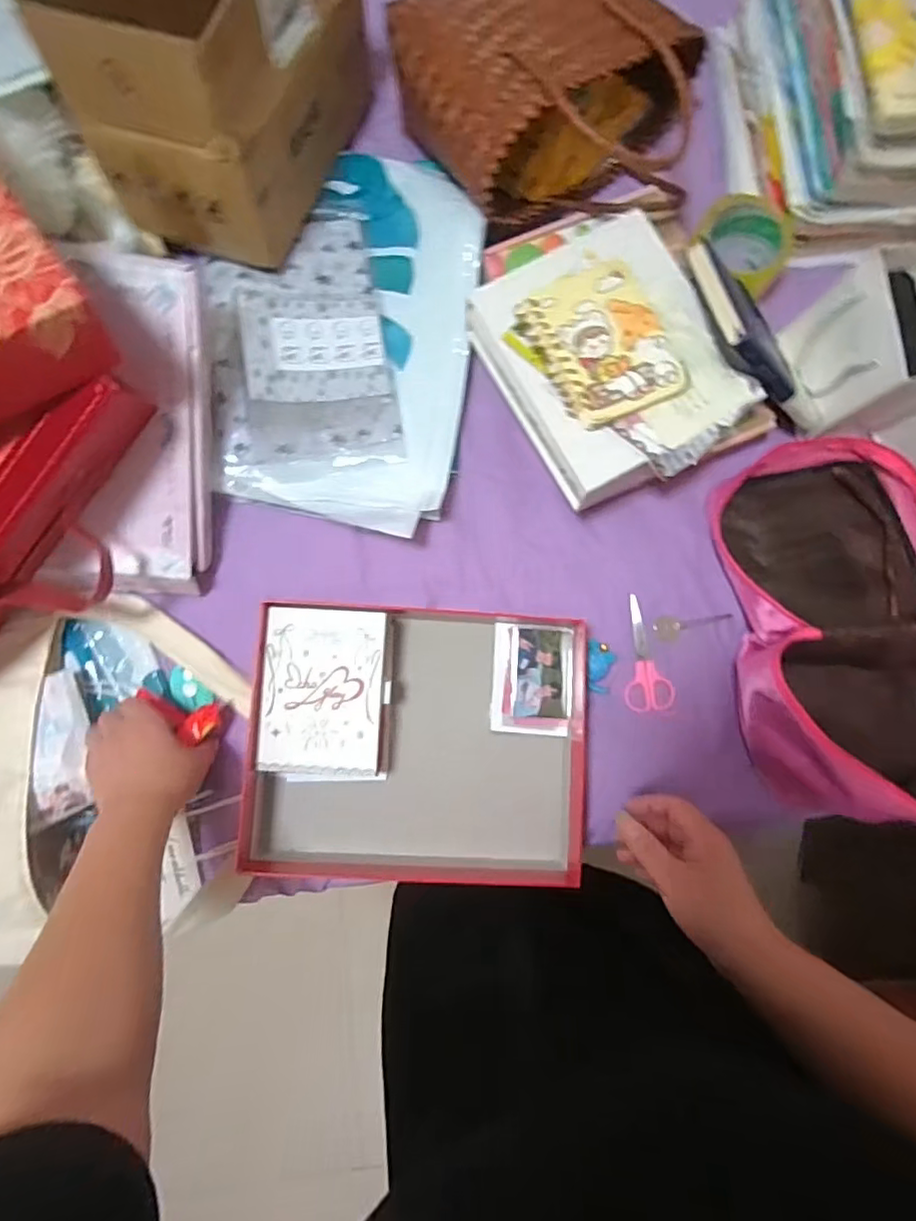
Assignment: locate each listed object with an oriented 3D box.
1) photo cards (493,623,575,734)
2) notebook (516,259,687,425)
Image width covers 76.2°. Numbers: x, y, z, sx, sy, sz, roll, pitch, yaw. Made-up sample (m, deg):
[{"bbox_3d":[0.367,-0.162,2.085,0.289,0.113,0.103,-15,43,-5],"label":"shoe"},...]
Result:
[{"bbox_3d":[0.073,0.068,0.578,0.076,0.026,0.106,3,84,-1],"label":"photo cards"},{"bbox_3d":[0.131,-0.239,0.519,0.115,0.019,0.138,-27,85,-4],"label":"notebook"}]

